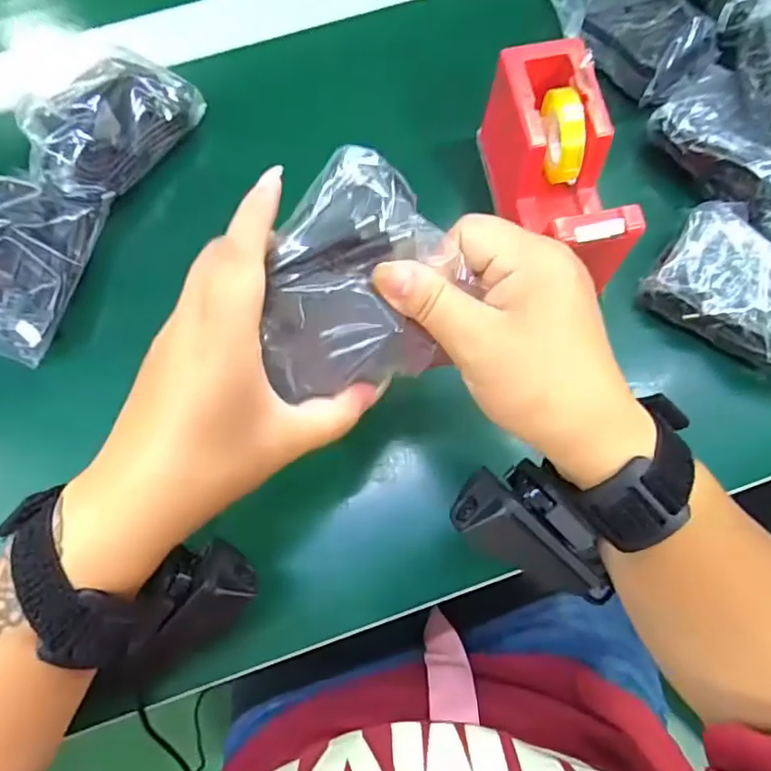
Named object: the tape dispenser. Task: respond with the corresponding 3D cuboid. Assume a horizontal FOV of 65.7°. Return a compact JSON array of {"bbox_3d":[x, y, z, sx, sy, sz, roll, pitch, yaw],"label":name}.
[{"bbox_3d":[0.097,-0.122,0.349,0.051,0.077,0.147,-9,71,-2],"label":"tape dispenser"}]

